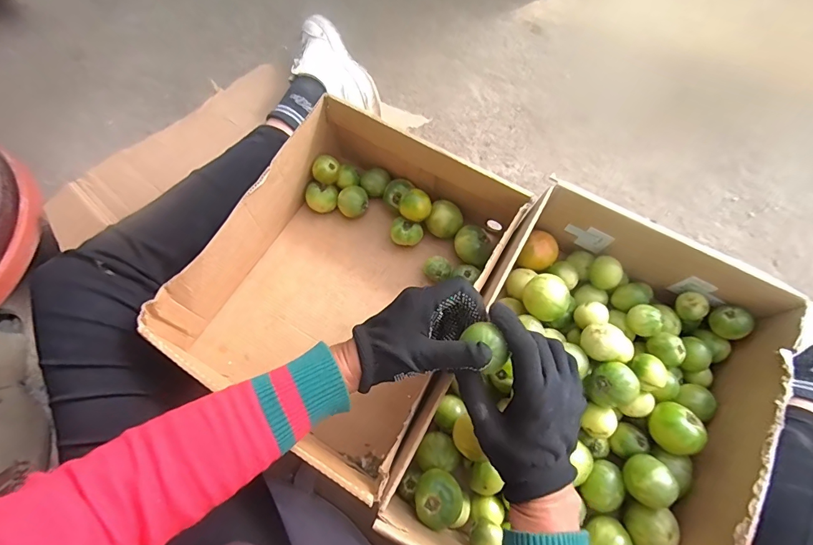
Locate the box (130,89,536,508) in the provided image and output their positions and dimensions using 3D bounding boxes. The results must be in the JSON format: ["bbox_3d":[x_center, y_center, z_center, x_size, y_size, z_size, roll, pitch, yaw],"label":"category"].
[{"bbox_3d":[-0.063,0.000,0.465,0.269,0.110,0.339,32,73,11],"label":"box"}]

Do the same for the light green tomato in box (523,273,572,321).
[{"bbox_3d":[0.147,0.027,0.436,0.046,0.036,0.045,0,70,0],"label":"light green tomato in box"}]

